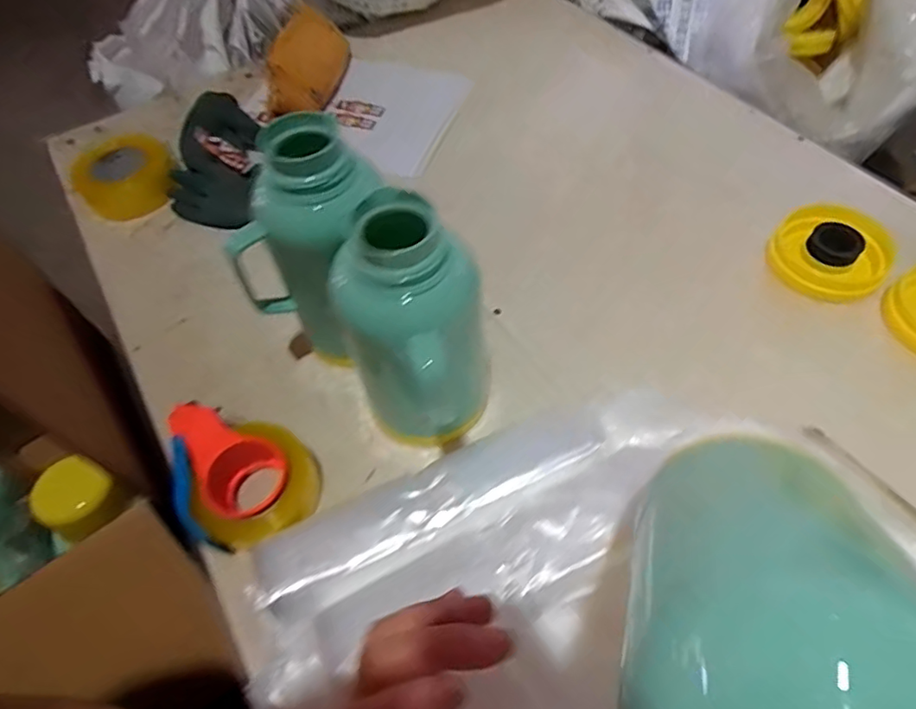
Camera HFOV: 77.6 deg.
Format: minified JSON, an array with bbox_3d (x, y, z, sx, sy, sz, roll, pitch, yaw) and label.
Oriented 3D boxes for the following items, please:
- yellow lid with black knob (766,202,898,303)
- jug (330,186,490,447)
[{"bbox_3d":[0.458,-0.128,0.699,0.128,0.040,0.125,-2,57,3],"label":"yellow lid with black knob"},{"bbox_3d":[-0.039,-0.017,0.526,0.107,0.260,0.101,-2,57,3],"label":"jug"}]

